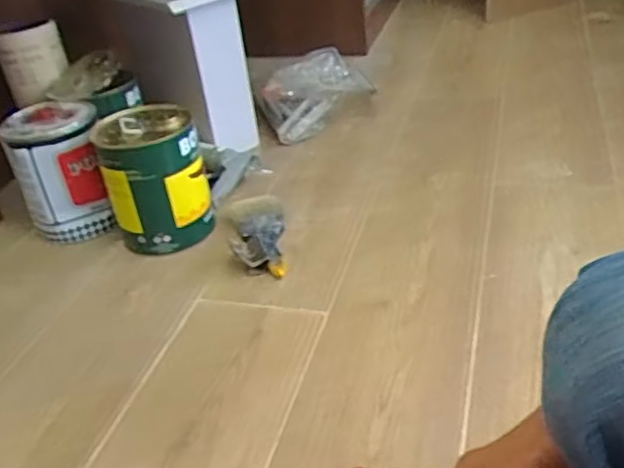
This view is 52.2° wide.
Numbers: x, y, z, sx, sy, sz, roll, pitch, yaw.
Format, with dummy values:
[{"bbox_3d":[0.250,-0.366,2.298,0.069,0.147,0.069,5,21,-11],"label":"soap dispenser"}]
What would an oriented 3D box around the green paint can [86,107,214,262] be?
[{"bbox_3d":[-0.263,-0.090,1.069,0.156,0.208,0.153,-5,32,3],"label":"green paint can"}]

